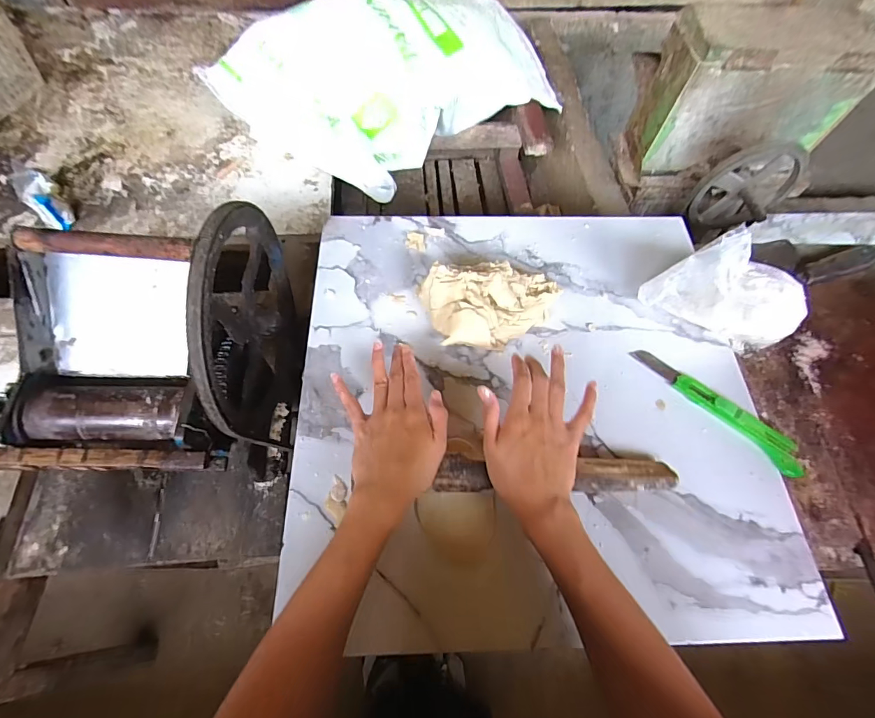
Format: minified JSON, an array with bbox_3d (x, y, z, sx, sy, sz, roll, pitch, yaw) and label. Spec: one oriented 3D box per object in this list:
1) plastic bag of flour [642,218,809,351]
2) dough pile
[{"bbox_3d":[0.325,-0.080,0.469,0.164,0.126,0.065,22,65,9],"label":"plastic bag of flour"},{"bbox_3d":[0.062,-0.056,0.479,0.158,0.060,0.090,0,63,-2],"label":"dough pile"}]

